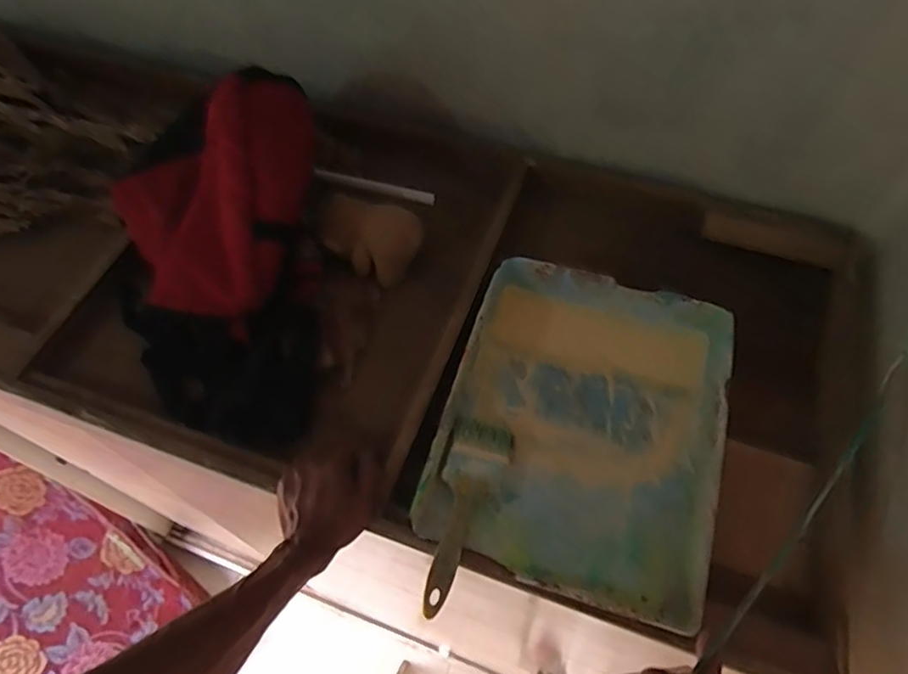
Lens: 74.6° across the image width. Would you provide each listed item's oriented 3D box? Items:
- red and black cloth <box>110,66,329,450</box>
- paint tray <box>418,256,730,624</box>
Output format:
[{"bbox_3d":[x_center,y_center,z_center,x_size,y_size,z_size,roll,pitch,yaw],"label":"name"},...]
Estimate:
[{"bbox_3d":[-0.280,-0.086,0.667,0.253,0.216,0.358,-7,59,-2],"label":"red and black cloth"},{"bbox_3d":[0.139,0.094,0.654,0.276,0.072,0.356,16,61,11],"label":"paint tray"}]

